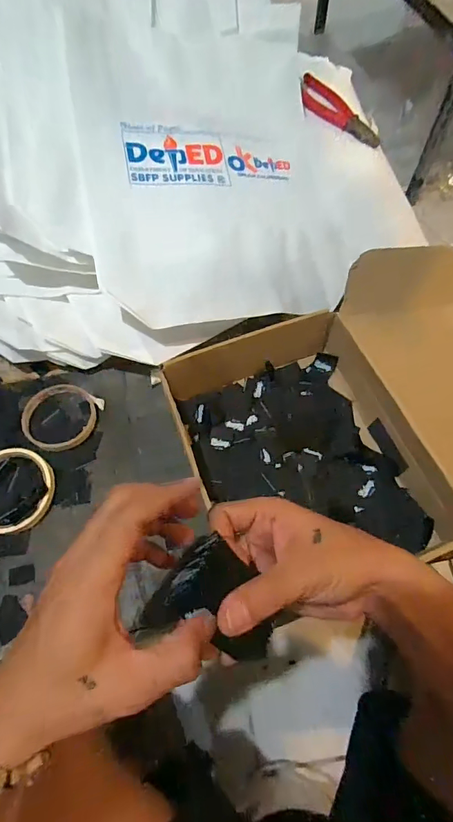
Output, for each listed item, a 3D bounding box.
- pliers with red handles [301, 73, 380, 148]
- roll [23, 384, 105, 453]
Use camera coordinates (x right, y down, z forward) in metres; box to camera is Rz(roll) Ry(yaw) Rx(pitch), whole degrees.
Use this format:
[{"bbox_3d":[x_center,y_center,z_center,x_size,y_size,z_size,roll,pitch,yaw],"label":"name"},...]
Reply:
[{"bbox_3d":[0.166,-0.475,0.669,0.062,0.008,0.192,-22,67,-9],"label":"pliers with red handles"},{"bbox_3d":[-0.196,0.005,0.491,0.091,0.013,0.083,0,65,1],"label":"roll"}]

